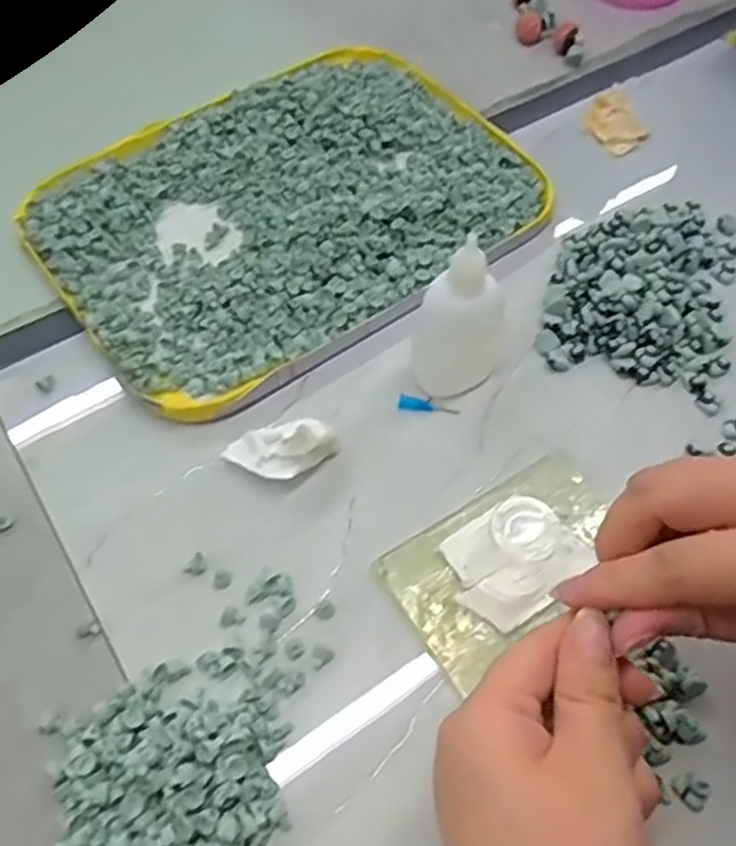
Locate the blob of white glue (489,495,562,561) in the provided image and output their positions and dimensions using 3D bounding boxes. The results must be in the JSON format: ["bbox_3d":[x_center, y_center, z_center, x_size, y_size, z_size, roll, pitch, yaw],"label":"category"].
[{"bbox_3d":[0.062,0.041,0.290,0.026,0.004,0.026,-37,65,-21],"label":"blob of white glue"}]

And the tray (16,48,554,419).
[{"bbox_3d":[-0.045,-0.130,0.430,0.269,0.025,0.201,-33,64,-19],"label":"tray"}]

